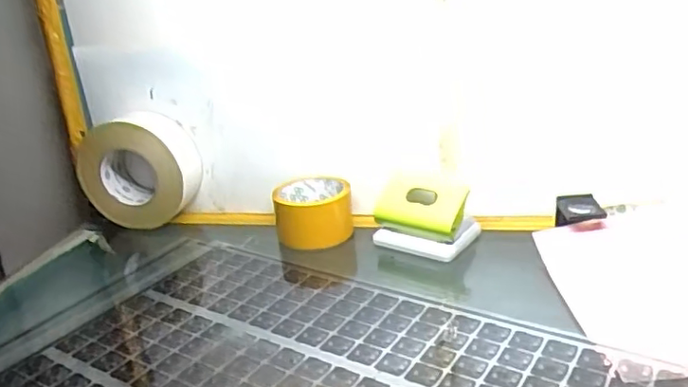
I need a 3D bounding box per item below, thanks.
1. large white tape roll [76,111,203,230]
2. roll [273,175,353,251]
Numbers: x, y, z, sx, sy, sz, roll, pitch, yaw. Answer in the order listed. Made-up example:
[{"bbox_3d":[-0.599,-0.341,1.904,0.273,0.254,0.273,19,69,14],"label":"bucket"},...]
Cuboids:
[{"bbox_3d":[-0.256,-0.024,0.774,0.147,0.140,0.048,-3,21,6],"label":"large white tape roll"},{"bbox_3d":[-0.036,0.021,0.733,0.090,0.055,0.076,-6,21,-2],"label":"roll"}]

